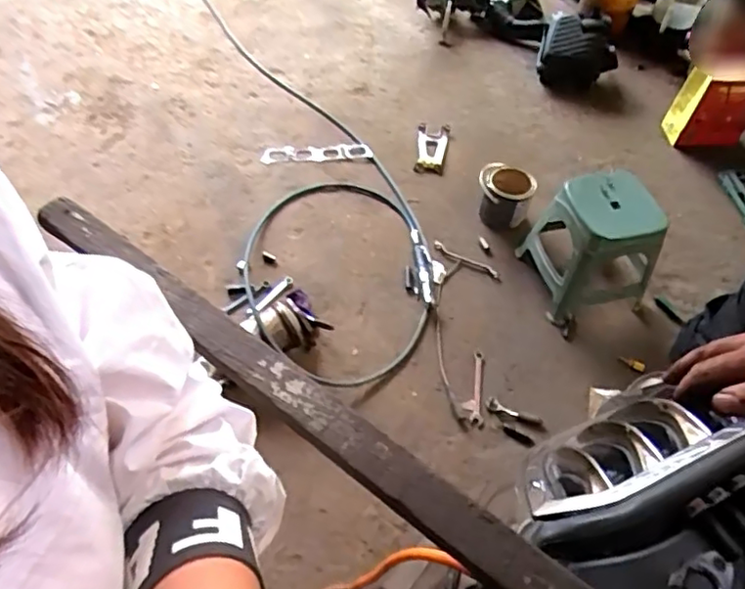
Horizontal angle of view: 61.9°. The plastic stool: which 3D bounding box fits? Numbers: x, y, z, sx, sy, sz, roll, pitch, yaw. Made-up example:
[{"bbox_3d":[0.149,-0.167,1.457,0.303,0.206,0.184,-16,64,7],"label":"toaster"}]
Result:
[{"bbox_3d":[0.624,-0.151,1.796,0.252,0.329,0.292,-14,56,-13],"label":"plastic stool"}]

